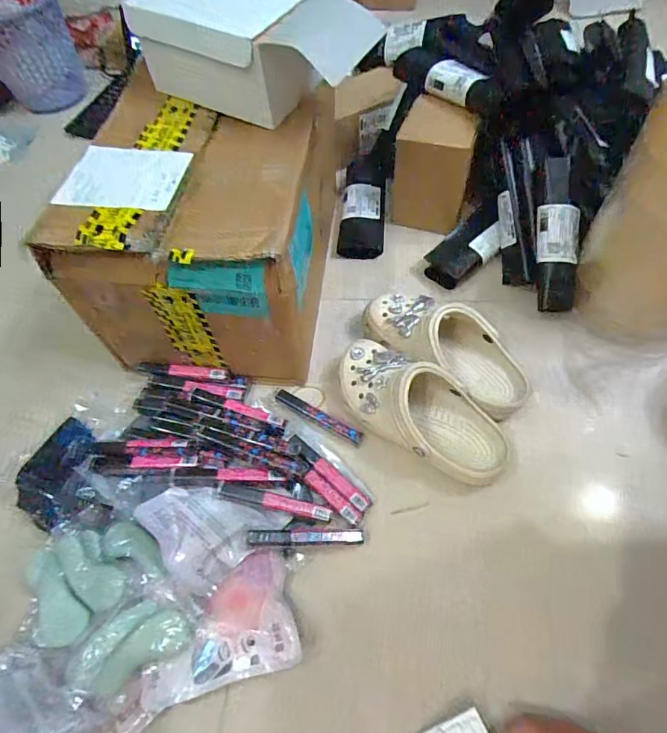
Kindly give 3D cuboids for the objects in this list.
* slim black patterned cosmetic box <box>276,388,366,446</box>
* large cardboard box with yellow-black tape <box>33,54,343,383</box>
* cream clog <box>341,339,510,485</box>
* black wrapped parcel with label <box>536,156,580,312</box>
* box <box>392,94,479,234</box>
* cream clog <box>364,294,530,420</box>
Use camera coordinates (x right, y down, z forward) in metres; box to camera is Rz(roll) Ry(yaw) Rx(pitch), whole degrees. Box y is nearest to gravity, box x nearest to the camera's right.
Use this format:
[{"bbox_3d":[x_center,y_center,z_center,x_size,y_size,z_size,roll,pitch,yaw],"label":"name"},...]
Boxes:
[{"bbox_3d":[-0.019,0.062,0.575,0.121,0.020,0.015,26,63,17],"label":"slim black patterned cosmetic box"},{"bbox_3d":[-0.152,-0.144,0.585,0.257,0.234,0.252,6,58,6],"label":"large cardboard box with yellow-black tape"},{"bbox_3d":[0.100,0.049,0.543,0.222,0.078,0.101,35,66,21],"label":"cream clog"},{"bbox_3d":[0.302,-0.178,0.625,0.053,0.039,0.204,-2,95,1],"label":"black wrapped parcel with label"},{"bbox_3d":[0.152,-0.304,0.698,0.110,0.144,0.112,12,59,10],"label":"box"},{"bbox_3d":[0.146,-0.029,0.588,0.224,0.082,0.102,35,65,21],"label":"cream clog"}]

